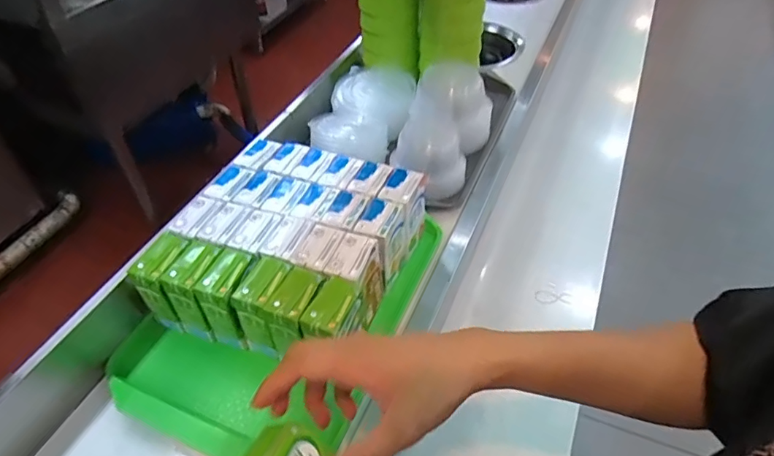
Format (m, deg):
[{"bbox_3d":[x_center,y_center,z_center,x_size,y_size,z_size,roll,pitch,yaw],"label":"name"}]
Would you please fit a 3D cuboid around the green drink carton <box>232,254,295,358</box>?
[{"bbox_3d":[-0.135,0.091,0.592,0.045,0.095,0.068,14,47,17],"label":"green drink carton"}]

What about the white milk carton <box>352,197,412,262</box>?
[{"bbox_3d":[-0.007,0.009,0.648,0.051,0.079,0.070,18,49,21],"label":"white milk carton"}]

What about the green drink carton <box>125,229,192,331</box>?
[{"bbox_3d":[-0.260,0.065,0.625,0.043,0.096,0.072,11,46,15],"label":"green drink carton"}]

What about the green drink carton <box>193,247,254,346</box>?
[{"bbox_3d":[-0.178,0.081,0.601,0.047,0.096,0.067,13,47,17],"label":"green drink carton"}]

